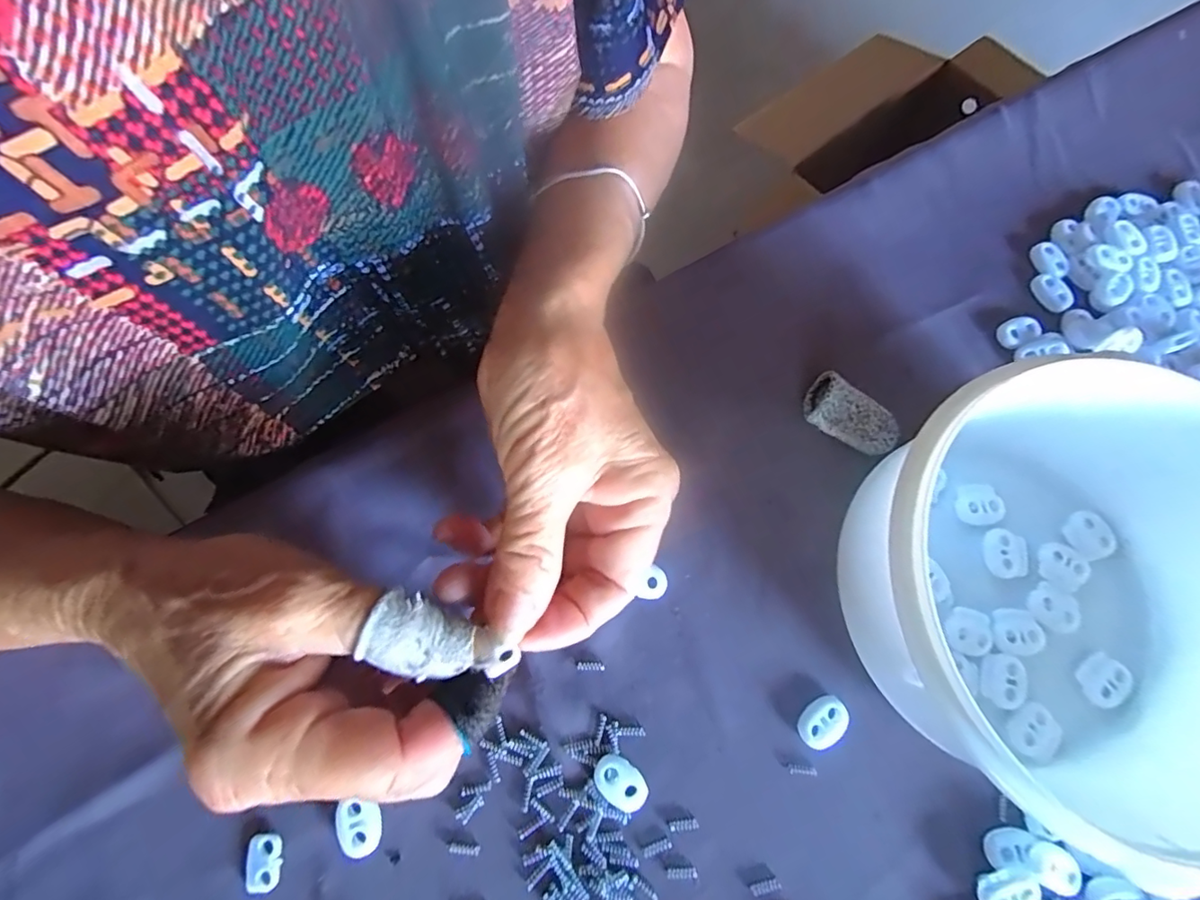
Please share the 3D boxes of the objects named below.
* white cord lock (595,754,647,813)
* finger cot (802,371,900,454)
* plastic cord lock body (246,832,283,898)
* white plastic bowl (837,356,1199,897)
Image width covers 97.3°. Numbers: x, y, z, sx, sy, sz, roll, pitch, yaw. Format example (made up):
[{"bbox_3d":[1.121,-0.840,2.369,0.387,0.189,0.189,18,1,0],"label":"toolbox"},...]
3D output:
[{"bbox_3d":[0.008,0.133,0.211,0.023,0.004,0.015,40,76,7],"label":"white cord lock"},{"bbox_3d":[0.123,-0.017,0.257,0.045,0.010,0.027,32,76,5],"label":"finger cot"},{"bbox_3d":[-0.127,0.156,0.200,0.012,0.004,0.019,-2,75,-4],"label":"plastic cord lock body"},{"bbox_3d":[0.177,0.055,0.203,0.142,0.075,0.156,1,75,-3],"label":"white plastic bowl"}]

